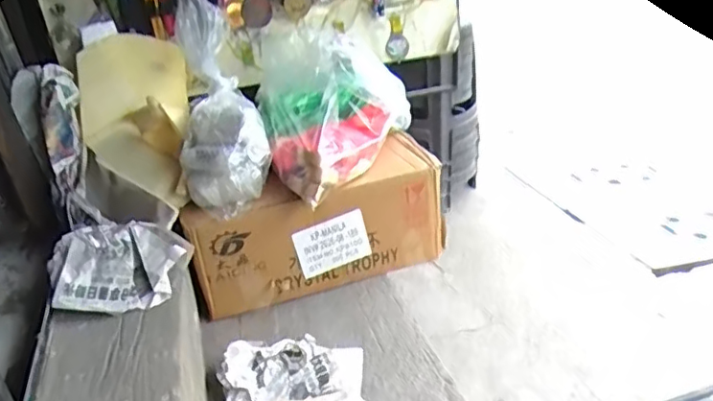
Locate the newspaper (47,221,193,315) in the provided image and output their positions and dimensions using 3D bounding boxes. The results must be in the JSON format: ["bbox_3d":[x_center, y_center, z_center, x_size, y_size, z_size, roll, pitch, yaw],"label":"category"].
[{"bbox_3d":[-0.432,0.120,1.104,0.240,0.112,0.153,-23,33,-28],"label":"newspaper"}]

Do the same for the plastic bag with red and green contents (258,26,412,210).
[{"bbox_3d":[-0.042,-0.215,1.315,0.344,0.236,0.440,-8,29,-3],"label":"plastic bag with red and green contents"}]

